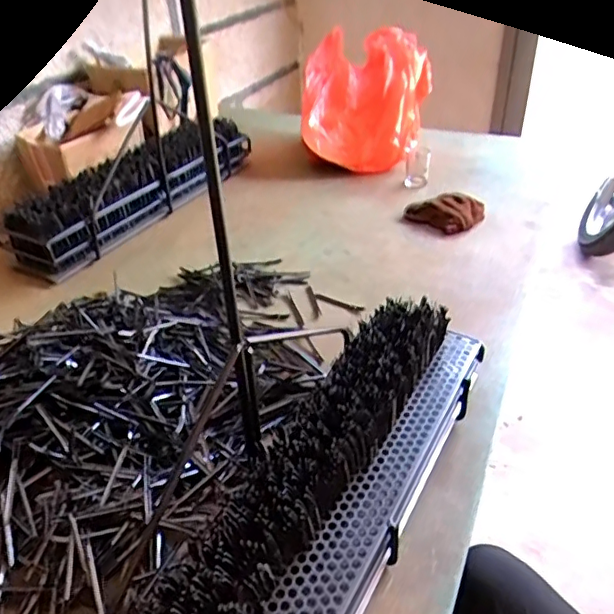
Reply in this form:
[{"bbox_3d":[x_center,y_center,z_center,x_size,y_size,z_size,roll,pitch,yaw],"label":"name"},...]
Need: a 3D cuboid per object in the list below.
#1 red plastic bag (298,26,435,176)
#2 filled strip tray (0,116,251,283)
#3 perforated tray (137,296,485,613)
[{"bbox_3d":[0.132,-0.474,1.339,0.280,0.247,0.285,3,36,10],"label":"red plastic bag"},{"bbox_3d":[-0.335,-0.255,1.201,0.145,0.121,0.581,22,41,30],"label":"filled strip tray"},{"bbox_3d":[0.014,0.197,0.551,0.142,0.114,0.588,17,39,25],"label":"perforated tray"}]

